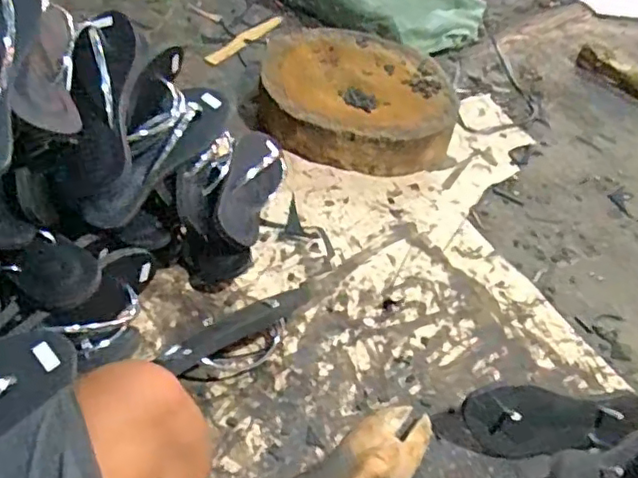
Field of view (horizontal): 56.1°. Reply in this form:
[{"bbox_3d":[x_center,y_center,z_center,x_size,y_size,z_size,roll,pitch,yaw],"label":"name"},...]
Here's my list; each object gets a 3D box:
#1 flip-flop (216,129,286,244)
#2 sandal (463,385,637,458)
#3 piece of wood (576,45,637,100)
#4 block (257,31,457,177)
[{"bbox_3d":[-0.092,-0.091,0.864,0.078,0.059,0.218,9,48,-1],"label":"flip-flop"},{"bbox_3d":[0.281,0.217,0.709,0.217,0.091,0.032,1,18,-6],"label":"sandal"},{"bbox_3d":[0.695,-0.353,1.335,0.058,0.037,0.264,-32,60,-31],"label":"piece of wood"},{"bbox_3d":[0.067,-0.263,1.119,0.347,0.107,0.347,5,48,-5],"label":"block"}]

